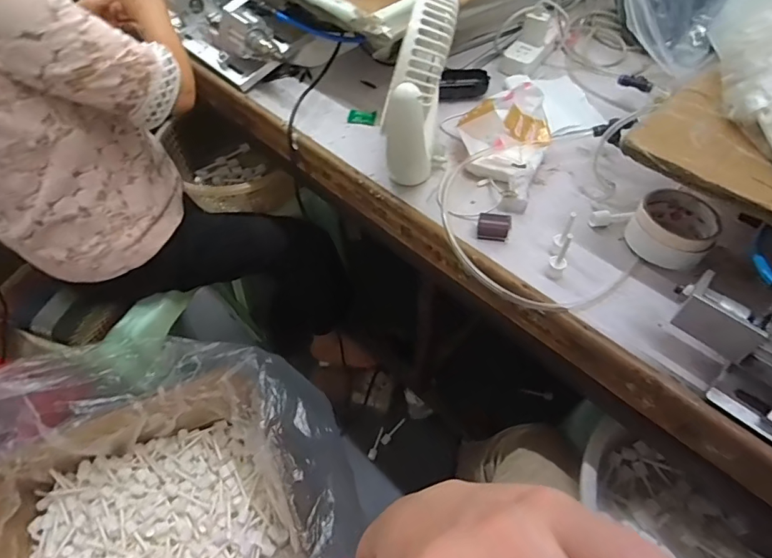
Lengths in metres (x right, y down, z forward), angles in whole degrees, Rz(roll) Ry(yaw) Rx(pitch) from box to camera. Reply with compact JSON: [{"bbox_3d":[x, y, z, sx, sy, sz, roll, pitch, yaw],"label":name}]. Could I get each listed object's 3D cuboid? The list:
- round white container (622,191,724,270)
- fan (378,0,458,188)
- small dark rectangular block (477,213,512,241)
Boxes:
[{"bbox_3d":[0.332,-0.060,0.527,0.082,0.057,0.086,-1,55,2],"label":"round white container"},{"bbox_3d":[0.042,-0.223,0.550,0.064,0.203,0.149,8,56,8],"label":"fan"},{"bbox_3d":[0.133,-0.065,0.558,0.038,0.024,0.026,9,56,9],"label":"small dark rectangular block"}]

